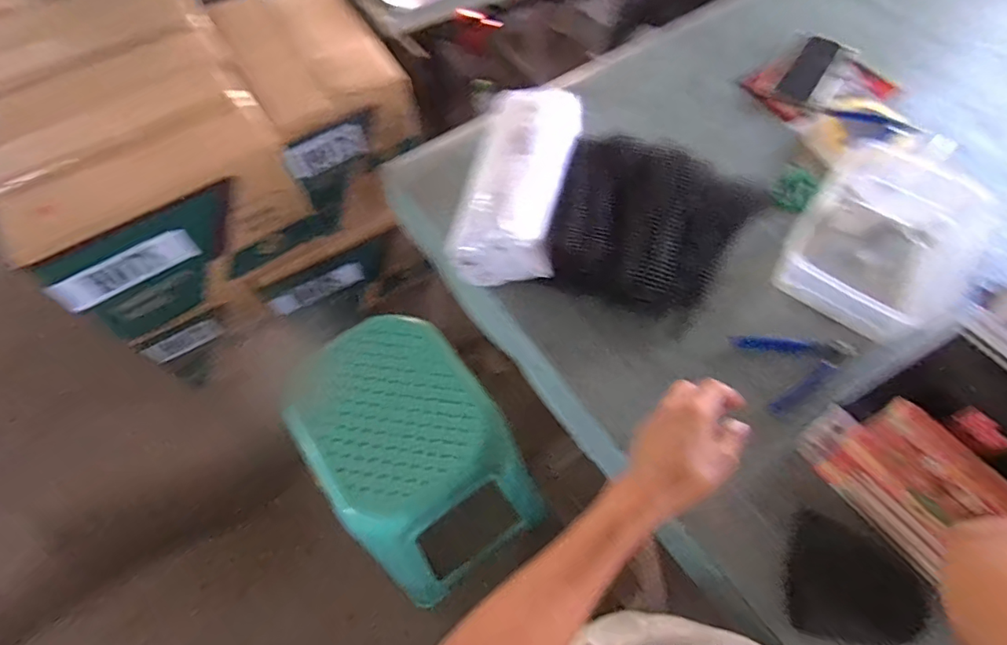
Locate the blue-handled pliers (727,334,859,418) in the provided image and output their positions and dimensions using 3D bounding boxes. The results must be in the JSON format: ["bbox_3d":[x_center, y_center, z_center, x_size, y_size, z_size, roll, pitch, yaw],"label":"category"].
[{"bbox_3d":[0.317,0.041,0.555,0.114,0.007,0.088,-14,62,-7],"label":"blue-handled pliers"}]

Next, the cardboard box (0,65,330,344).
[{"bbox_3d":[-0.632,-0.220,0.998,0.438,0.292,0.259,-36,67,-18],"label":"cardboard box"}]

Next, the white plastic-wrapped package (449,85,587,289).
[{"bbox_3d":[0.020,-0.172,0.612,0.111,0.069,0.260,11,62,6],"label":"white plastic-wrapped package"}]

